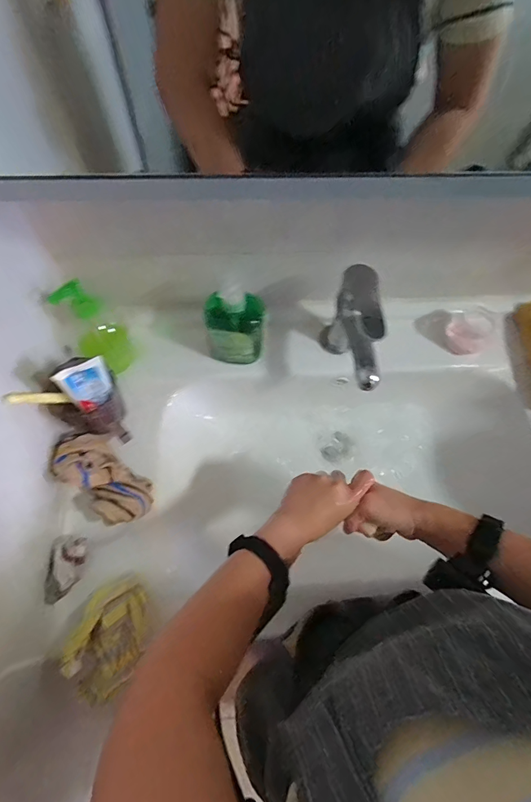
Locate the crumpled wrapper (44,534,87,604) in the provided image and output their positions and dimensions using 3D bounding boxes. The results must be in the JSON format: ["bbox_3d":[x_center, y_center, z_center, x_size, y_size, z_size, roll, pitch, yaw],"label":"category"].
[{"bbox_3d":[-0.244,0.204,0.478,0.039,0.021,0.073,15,69,-37],"label":"crumpled wrapper"}]

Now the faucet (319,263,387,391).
[{"bbox_3d":[0.114,-0.077,0.530,0.047,0.175,0.150,-1,68,-3],"label":"faucet"}]

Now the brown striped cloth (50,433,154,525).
[{"bbox_3d":[-0.210,0.099,0.511,0.141,0.063,0.071,41,72,13],"label":"brown striped cloth"}]

